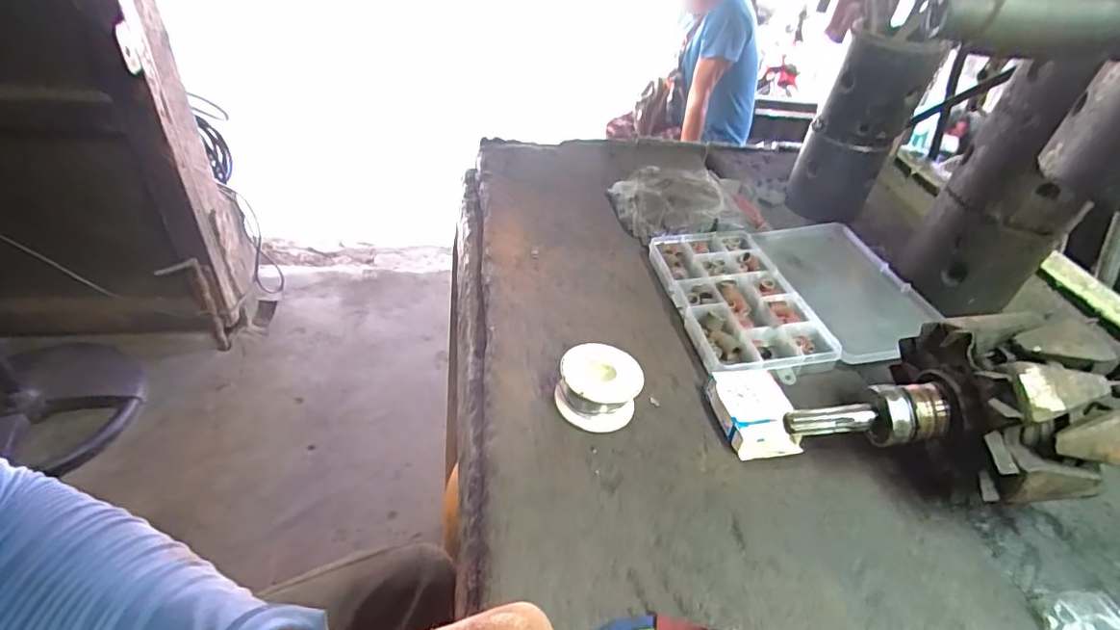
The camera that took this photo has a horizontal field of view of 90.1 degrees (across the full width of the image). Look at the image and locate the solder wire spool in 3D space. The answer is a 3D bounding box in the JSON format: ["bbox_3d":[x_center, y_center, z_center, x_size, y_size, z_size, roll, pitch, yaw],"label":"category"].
[{"bbox_3d":[0.026,0.047,0.370,0.052,0.031,0.050,4,39,-4],"label":"solder wire spool"}]

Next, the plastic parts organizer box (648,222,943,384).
[{"bbox_3d":[0.195,-0.017,0.471,0.200,0.034,0.176,-2,40,-12],"label":"plastic parts organizer box"}]

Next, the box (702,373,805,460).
[{"bbox_3d":[0.127,0.063,0.370,0.046,0.018,0.062,-3,40,-13],"label":"box"}]

